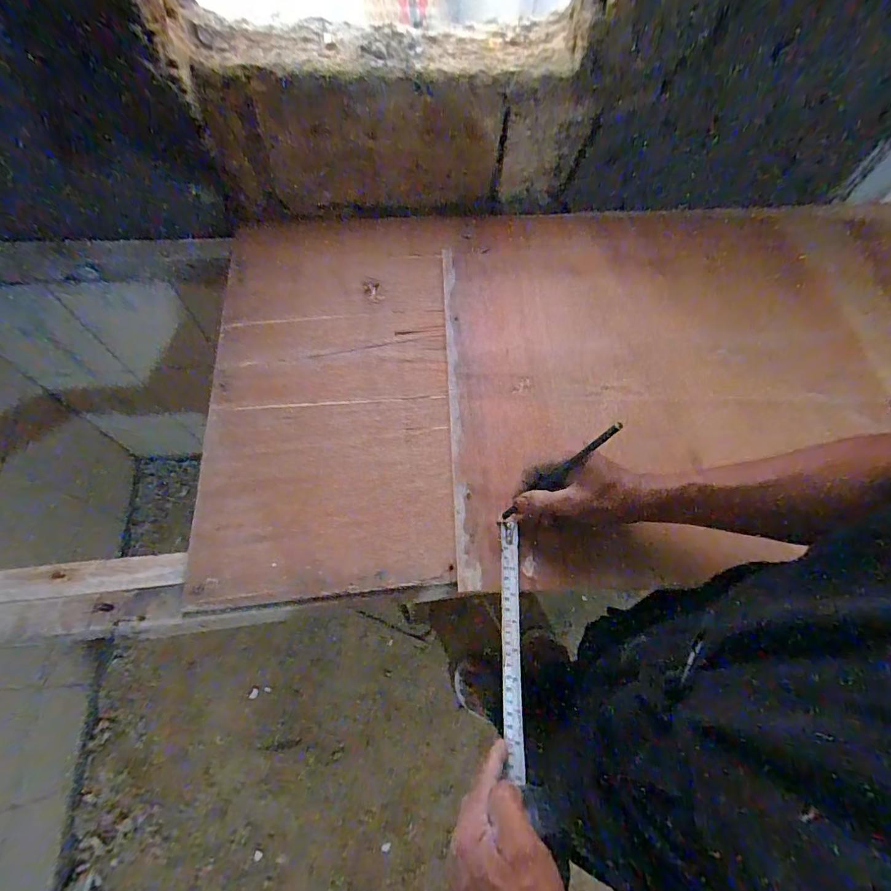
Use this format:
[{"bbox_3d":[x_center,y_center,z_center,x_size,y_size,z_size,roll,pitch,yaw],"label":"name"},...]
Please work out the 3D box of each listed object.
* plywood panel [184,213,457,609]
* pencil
[{"bbox_3d":[-0.142,-0.104,0.563,0.295,0.016,0.555,-4,64,-4],"label":"plywood panel"},{"bbox_3d":[0.109,0.030,0.431,0.009,0.154,0.012,-1,52,-52],"label":"pencil"}]

